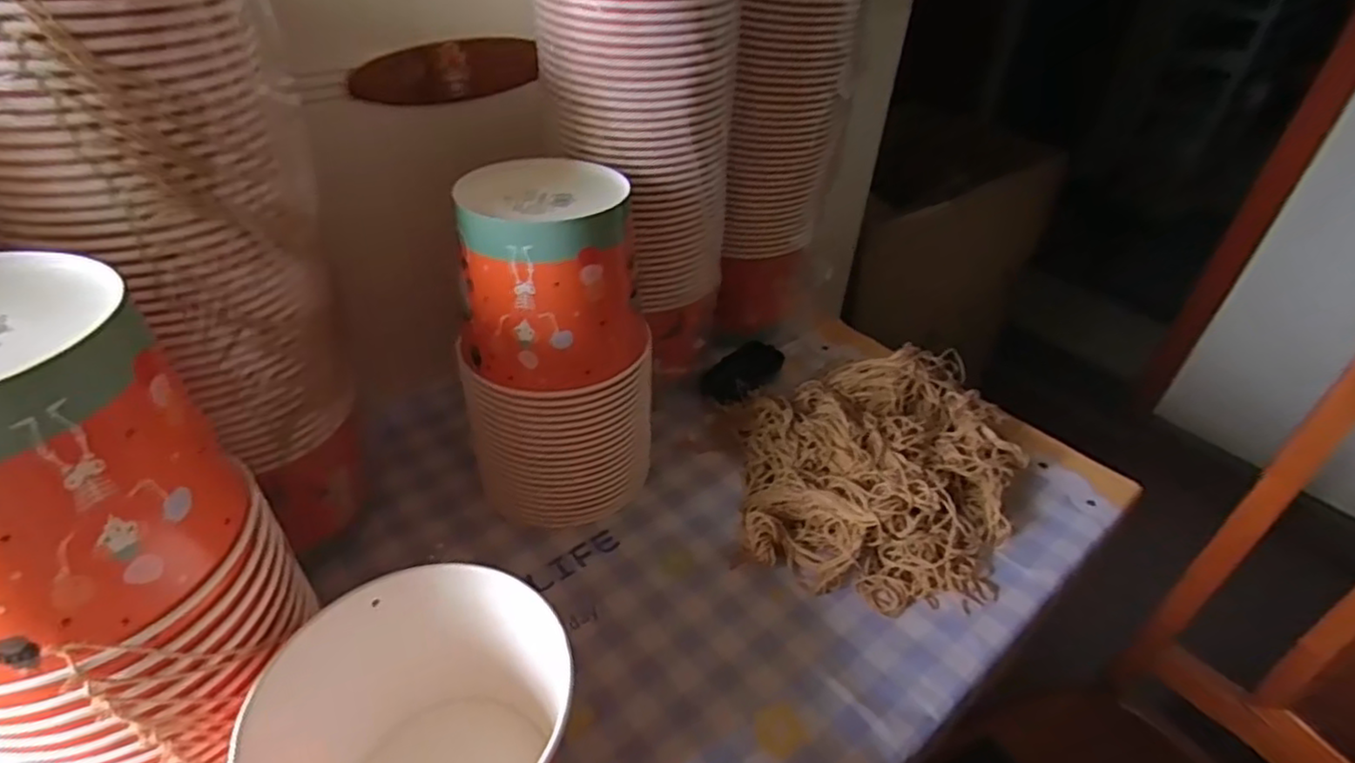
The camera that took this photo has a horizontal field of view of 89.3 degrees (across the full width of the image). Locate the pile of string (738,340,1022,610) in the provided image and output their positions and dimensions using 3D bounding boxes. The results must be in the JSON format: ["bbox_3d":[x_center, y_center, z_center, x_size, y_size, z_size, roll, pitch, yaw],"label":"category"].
[{"bbox_3d":[0.191,0.075,0.643,0.254,0.073,0.260,2,37,-1],"label":"pile of string"}]

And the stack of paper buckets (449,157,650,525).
[{"bbox_3d":[-0.099,-0.019,0.580,0.148,0.281,0.129,-1,39,-5],"label":"stack of paper buckets"}]

